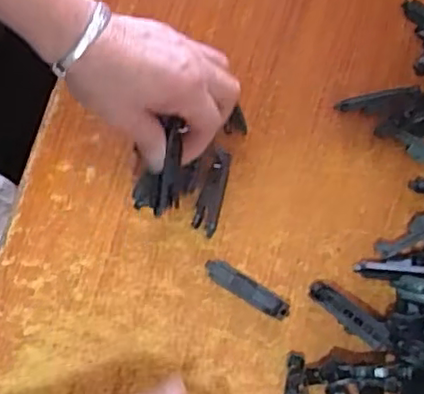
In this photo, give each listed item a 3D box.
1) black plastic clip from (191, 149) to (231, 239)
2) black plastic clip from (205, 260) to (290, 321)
[{"bbox_3d":[0.000,-0.004,0.534,0.020,0.011,0.072,12,79,2],"label":"black plastic clip"},{"bbox_3d":[0.029,0.076,0.521,0.076,0.008,0.018,32,81,6],"label":"black plastic clip"}]

